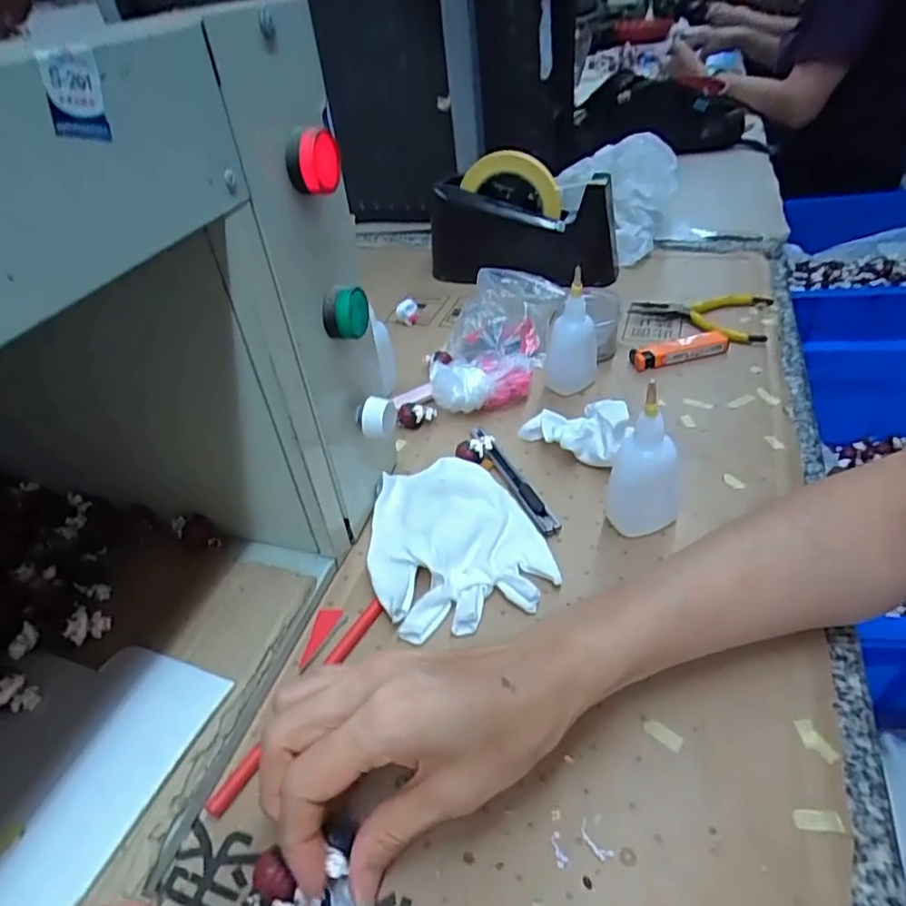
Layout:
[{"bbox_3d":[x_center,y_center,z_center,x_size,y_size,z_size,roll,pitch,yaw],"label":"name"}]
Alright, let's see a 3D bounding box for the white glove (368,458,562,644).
[{"bbox_3d":[-0.003,0.047,0.378,0.102,0.011,0.132,-13,42,-13],"label":"white glove"}]

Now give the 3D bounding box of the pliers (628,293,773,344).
[{"bbox_3d":[0.226,-0.125,0.558,0.121,0.019,0.088,12,42,15],"label":"pliers"}]

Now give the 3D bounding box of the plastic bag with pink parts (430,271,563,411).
[{"bbox_3d":[0.042,-0.109,0.548,0.096,0.035,0.222,10,42,14],"label":"plastic bag with pink parts"}]

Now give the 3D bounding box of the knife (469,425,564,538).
[{"bbox_3d":[0.039,0.010,0.420,0.014,0.006,0.124,-15,42,-16],"label":"knife"}]

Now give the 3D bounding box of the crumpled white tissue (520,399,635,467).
[{"bbox_3d":[0.089,-0.021,0.430,0.078,0.040,0.045,23,46,26],"label":"crumpled white tissue"}]

